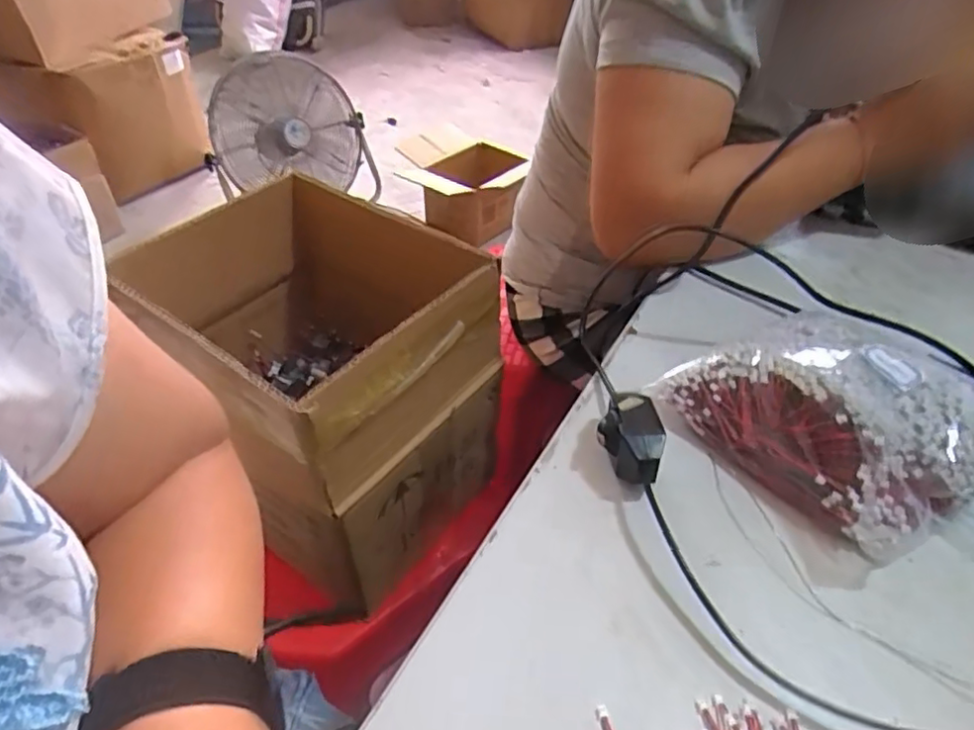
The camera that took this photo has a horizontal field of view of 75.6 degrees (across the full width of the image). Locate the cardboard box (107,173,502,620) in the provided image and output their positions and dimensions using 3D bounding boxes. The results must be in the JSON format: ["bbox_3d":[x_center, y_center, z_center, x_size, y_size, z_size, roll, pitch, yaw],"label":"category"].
[{"bbox_3d":[-0.173,-0.019,0.620,0.346,0.215,0.265,29,50,27],"label":"cardboard box"}]

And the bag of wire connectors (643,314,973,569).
[{"bbox_3d":[0.211,0.029,0.362,0.135,0.054,0.174,-27,50,-26],"label":"bag of wire connectors"}]

